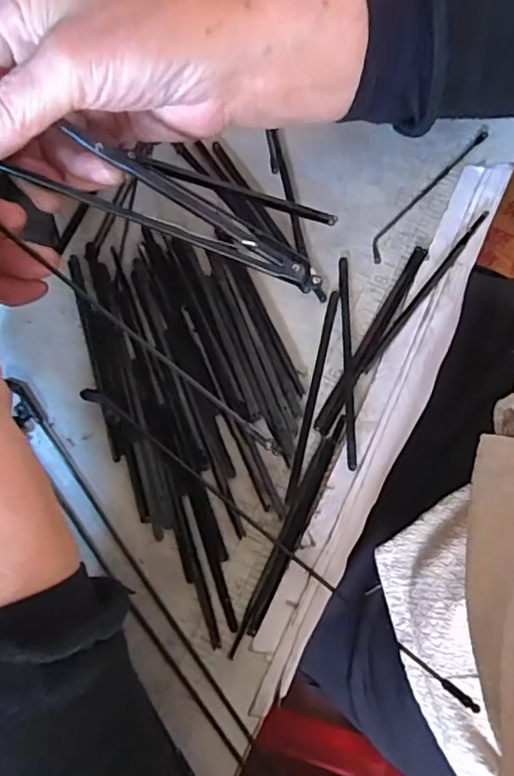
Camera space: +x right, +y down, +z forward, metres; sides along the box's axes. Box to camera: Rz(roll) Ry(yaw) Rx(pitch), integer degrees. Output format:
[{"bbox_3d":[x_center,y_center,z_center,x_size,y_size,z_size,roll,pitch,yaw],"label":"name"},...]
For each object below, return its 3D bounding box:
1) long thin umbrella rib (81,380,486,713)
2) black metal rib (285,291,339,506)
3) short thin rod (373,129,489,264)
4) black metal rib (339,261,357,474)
[{"bbox_3d":[0.005,0.064,0.250,0.205,0.007,0.006,37,81,9],"label":"long thin umbrella rib"},{"bbox_3d":[0.025,0.003,0.265,0.005,0.004,0.098,13,77,5],"label":"black metal rib"},{"bbox_3d":[0.083,-0.096,0.285,0.009,0.004,0.089,40,81,9],"label":"short thin rod"},{"bbox_3d":[0.041,-0.013,0.265,0.005,0.007,0.098,-1,76,2],"label":"black metal rib"}]

